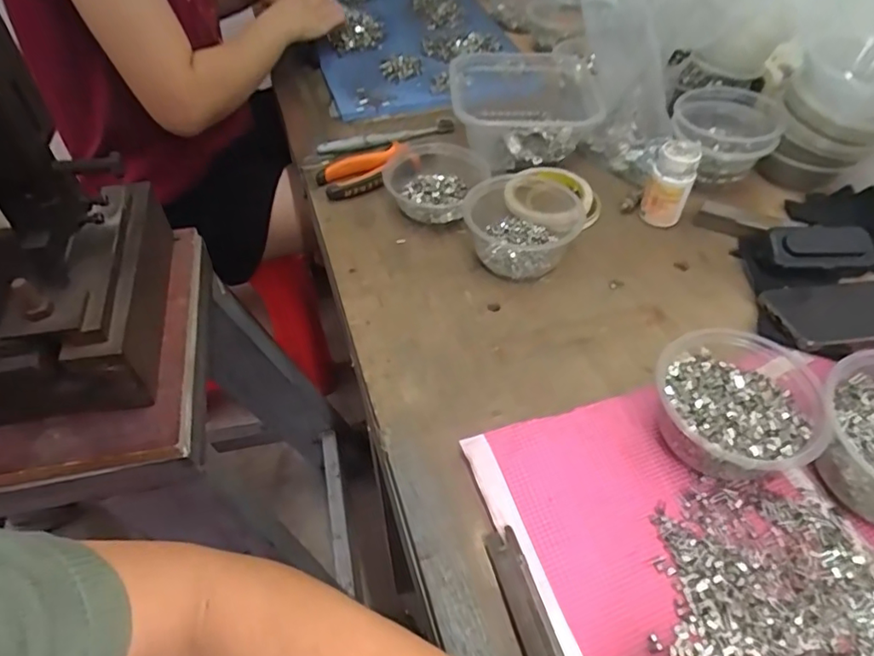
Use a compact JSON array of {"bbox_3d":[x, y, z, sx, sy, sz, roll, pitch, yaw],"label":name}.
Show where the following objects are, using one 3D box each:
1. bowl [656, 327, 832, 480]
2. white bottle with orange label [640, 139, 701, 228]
[{"bbox_3d":[0.221,0.058,0.431,0.116,0.056,0.120,8,50,9],"label":"bowl"},{"bbox_3d":[0.249,-0.154,0.610,0.044,0.077,0.046,17,53,17],"label":"white bottle with orange label"}]

